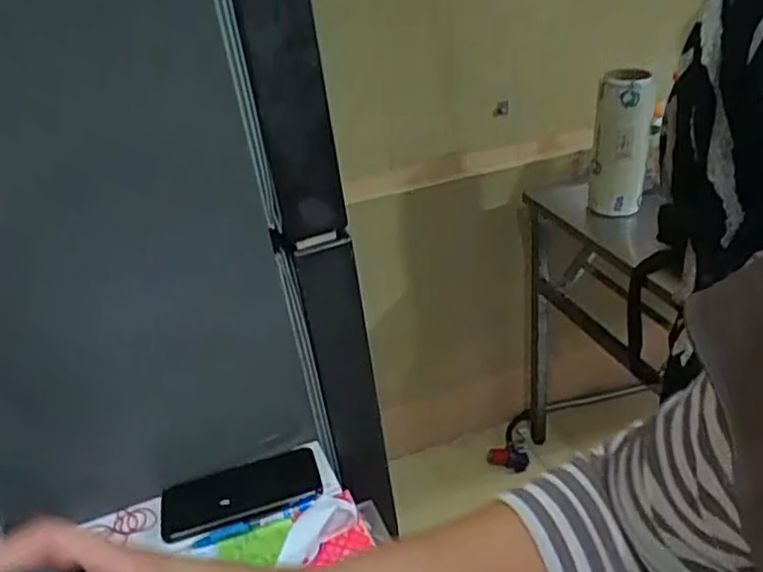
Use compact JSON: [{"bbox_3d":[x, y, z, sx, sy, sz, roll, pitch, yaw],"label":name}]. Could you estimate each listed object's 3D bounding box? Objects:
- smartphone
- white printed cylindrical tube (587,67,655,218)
[{"bbox_3d":[-0.146,0.210,0.692,0.161,0.014,0.080,-16,33,-15],"label":"smartphone"},{"bbox_3d":[0.453,-0.266,1.251,0.106,0.264,0.093,4,33,16],"label":"white printed cylindrical tube"}]

